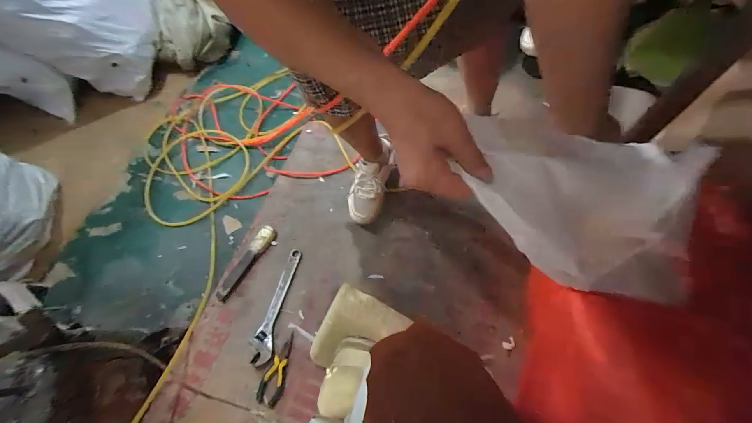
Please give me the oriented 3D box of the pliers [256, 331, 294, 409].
[{"bbox_3d":[-0.222,0.358,0.728,0.053,0.012,0.150,22,53,-9],"label":"pliers"}]

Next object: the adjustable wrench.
[{"bbox_3d":[-0.246,0.223,0.782,0.043,0.025,0.275,8,65,7],"label":"adjustable wrench"}]

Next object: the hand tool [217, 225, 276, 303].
[{"bbox_3d":[-0.335,0.134,0.833,0.044,0.013,0.215,24,68,14],"label":"hand tool"}]

